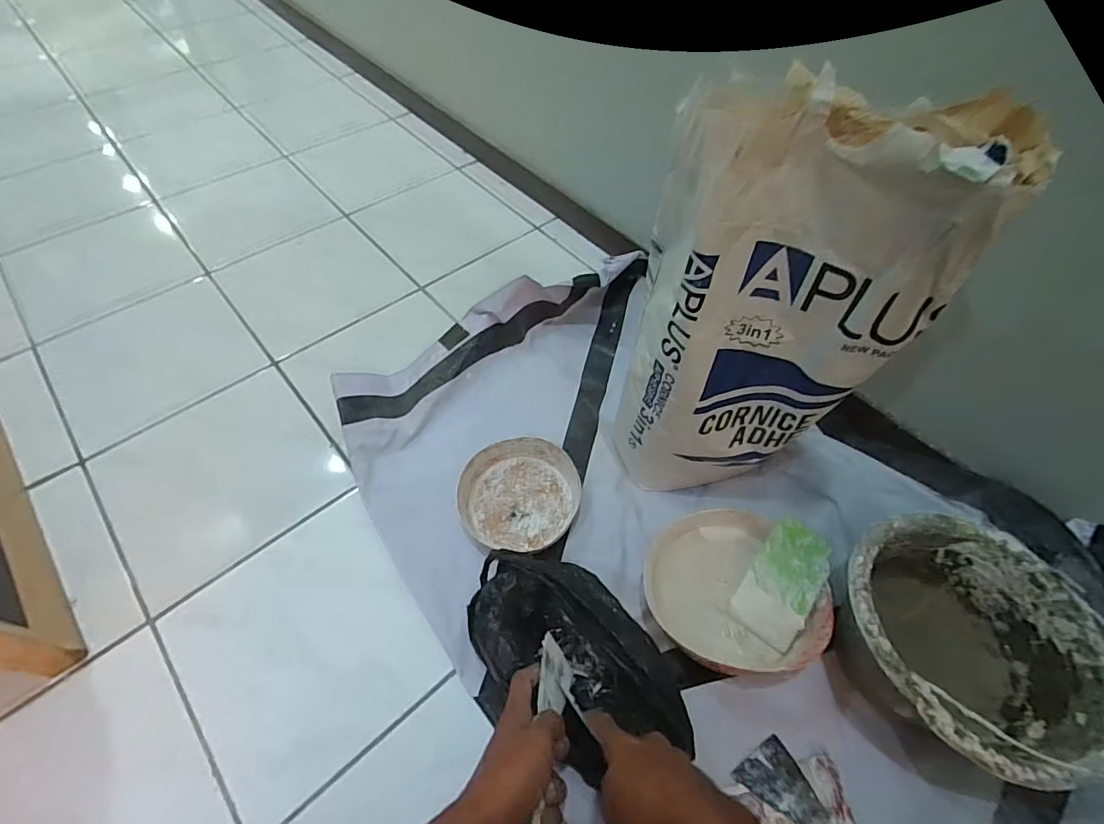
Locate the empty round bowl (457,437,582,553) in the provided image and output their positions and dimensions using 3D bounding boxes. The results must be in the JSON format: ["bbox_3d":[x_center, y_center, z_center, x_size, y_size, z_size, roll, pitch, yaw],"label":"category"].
[{"bbox_3d":[-0.047,0.116,0.732,0.165,0.042,0.157,1,56,-2],"label":"empty round bowl"}]

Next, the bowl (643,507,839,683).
[{"bbox_3d":[0.228,0.222,0.635,0.202,0.062,0.184,1,56,-2],"label":"bowl"}]

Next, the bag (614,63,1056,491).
[{"bbox_3d":[0.218,-0.071,0.579,0.250,0.514,0.138,11,56,4],"label":"bag"}]

